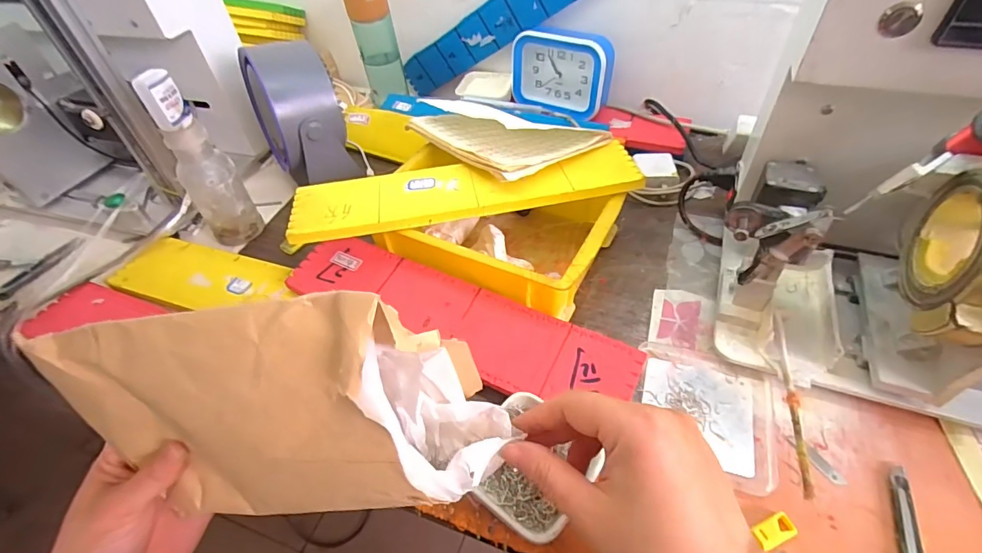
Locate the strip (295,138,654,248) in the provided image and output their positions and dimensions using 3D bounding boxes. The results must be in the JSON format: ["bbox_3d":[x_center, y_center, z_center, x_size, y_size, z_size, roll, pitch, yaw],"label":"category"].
[{"bbox_3d":[-0.025,-0.089,0.459,0.346,0.011,0.077,-8,47,-3],"label":"strip"}]

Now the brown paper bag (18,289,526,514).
[{"bbox_3d":[-0.128,0.071,0.264,0.252,0.142,0.079,-9,17,19],"label":"brown paper bag"}]

